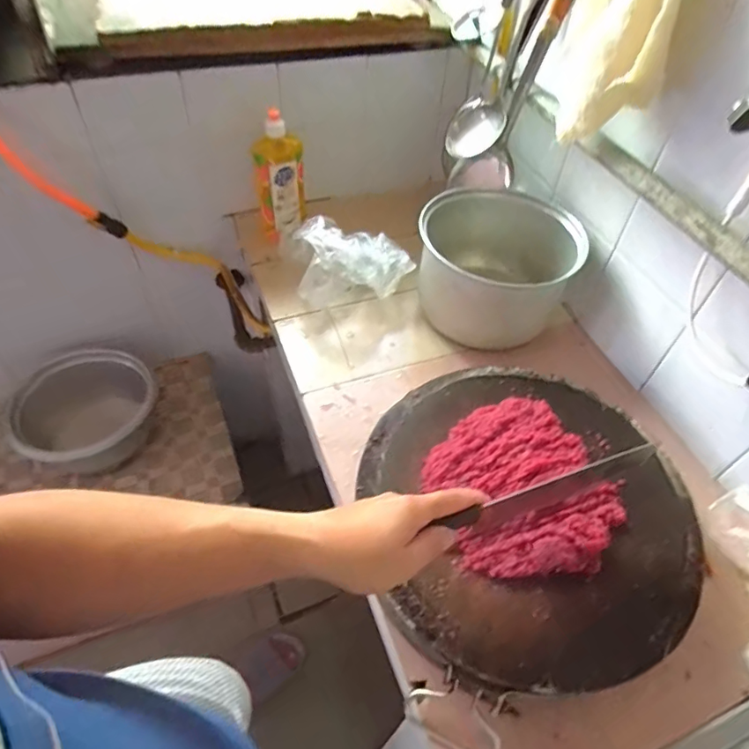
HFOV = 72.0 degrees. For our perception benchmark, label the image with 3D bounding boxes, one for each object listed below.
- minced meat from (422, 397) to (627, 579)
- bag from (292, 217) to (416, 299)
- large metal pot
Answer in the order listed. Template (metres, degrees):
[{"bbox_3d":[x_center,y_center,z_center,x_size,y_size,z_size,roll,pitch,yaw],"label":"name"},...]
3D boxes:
[{"bbox_3d":[0.161,0.122,0.573,0.188,0.020,0.201,2,50,-3],"label":"minced meat"},{"bbox_3d":[-0.029,-0.164,0.798,0.167,0.137,0.089,5,50,0],"label":"bag"},{"bbox_3d":[0.175,-0.162,0.769,0.222,0.157,0.218,2,50,-3],"label":"large metal pot"}]

